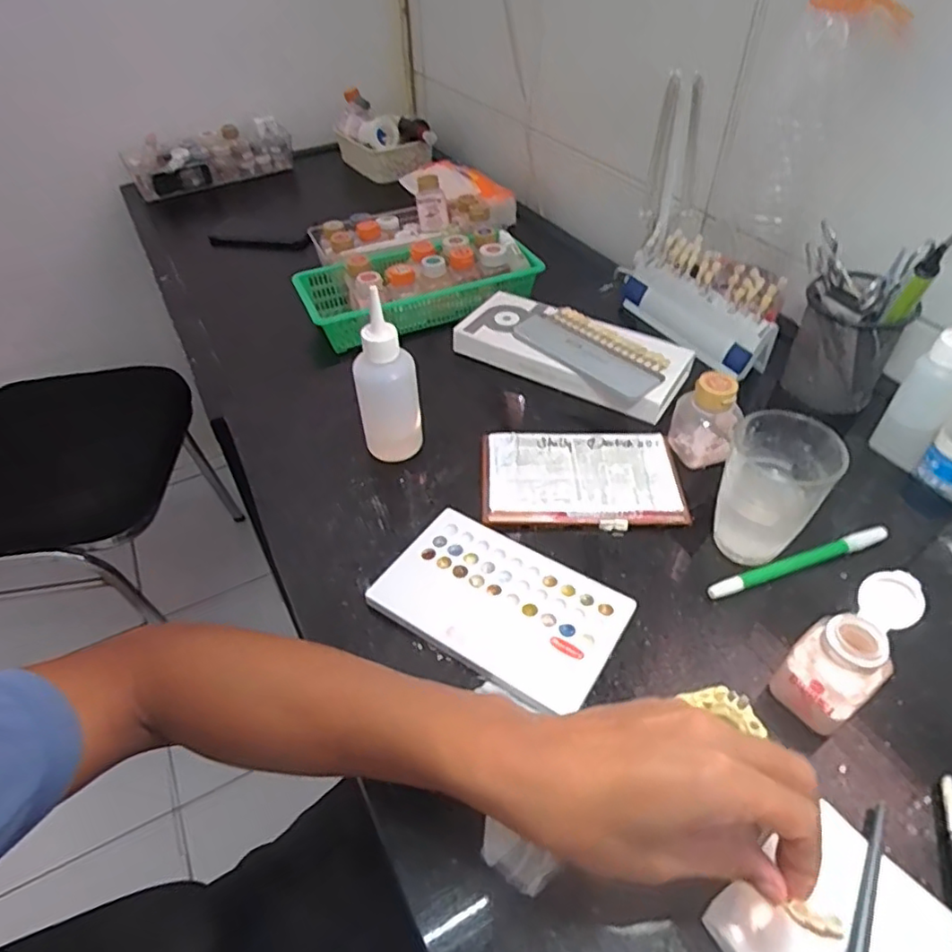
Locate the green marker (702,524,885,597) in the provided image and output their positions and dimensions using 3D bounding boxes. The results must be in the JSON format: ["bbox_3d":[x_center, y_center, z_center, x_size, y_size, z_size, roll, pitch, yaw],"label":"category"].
[{"bbox_3d":[0.229,0.062,0.432,0.148,0.014,0.013,-16,47,-14],"label":"green marker"}]

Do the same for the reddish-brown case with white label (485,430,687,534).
[{"bbox_3d":[0.082,-0.001,0.485,0.151,0.010,0.094,2,45,3],"label":"reddish-brown case with white label"}]

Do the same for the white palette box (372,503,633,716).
[{"bbox_3d":[0.016,0.086,0.410,0.153,0.013,0.099,27,51,25],"label":"white palette box"}]

